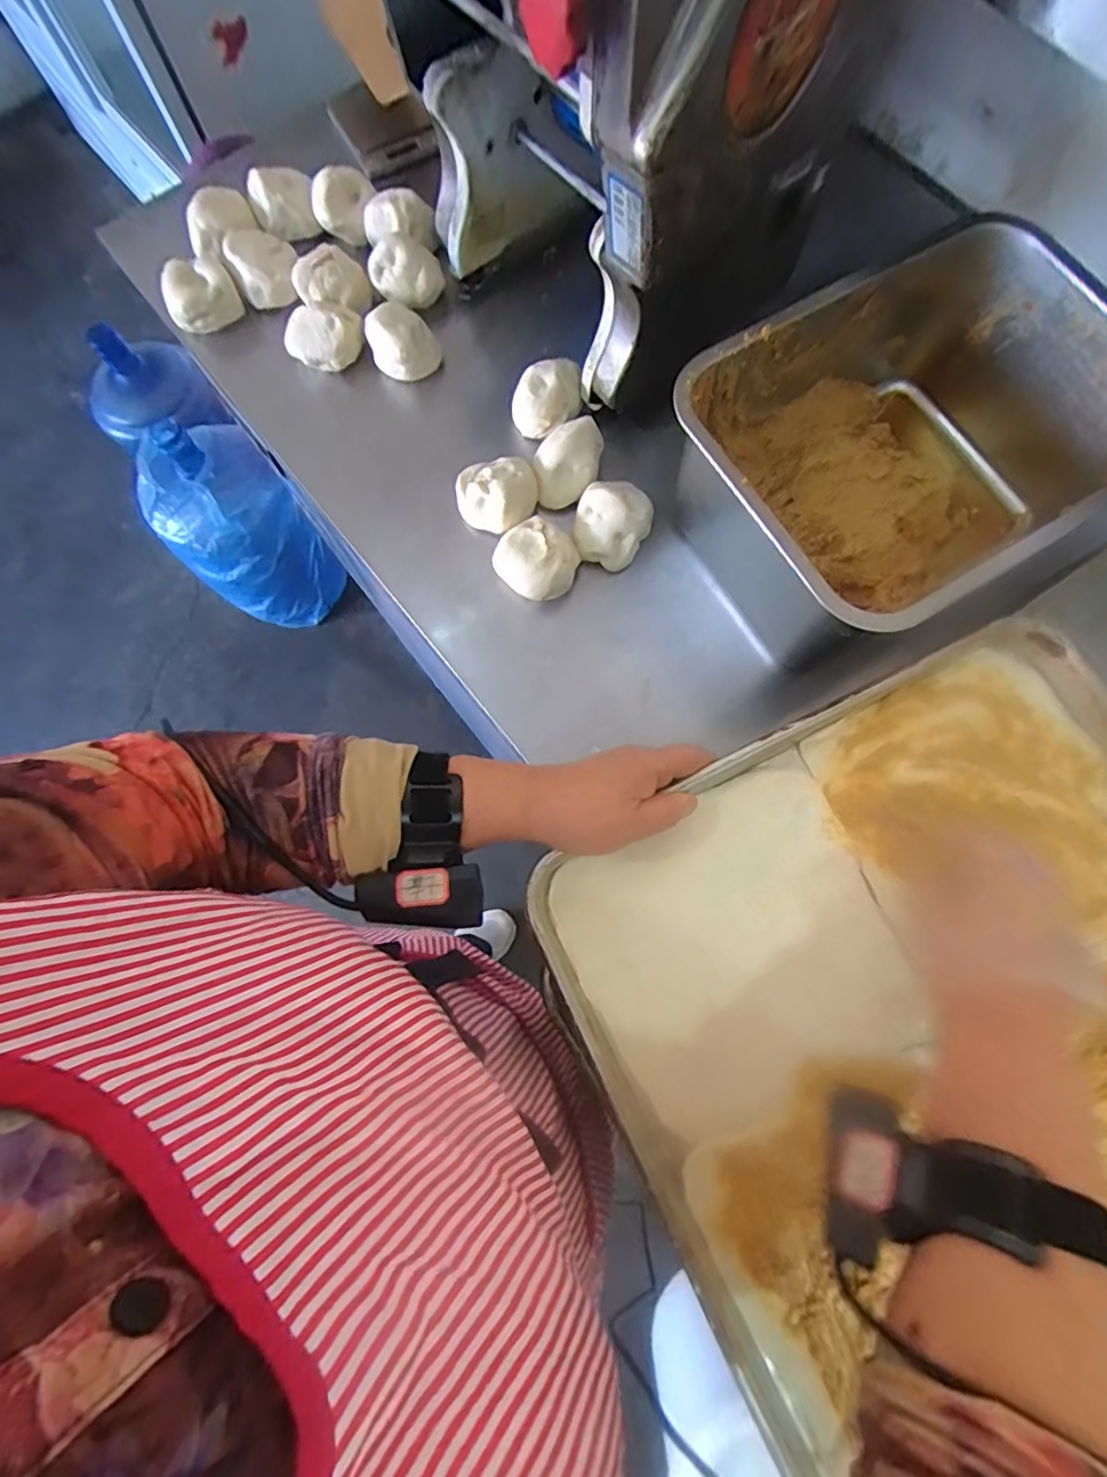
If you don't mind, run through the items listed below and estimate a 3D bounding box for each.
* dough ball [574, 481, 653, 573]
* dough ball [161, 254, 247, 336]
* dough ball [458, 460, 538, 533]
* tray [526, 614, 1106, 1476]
[{"bbox_3d":[0.057,-0.208,0.568,0.071,0.051,0.071,0,76,1],"label":"dough ball"},{"bbox_3d":[-0.386,-0.485,0.637,0.076,0.048,0.053,-31,78,-7],"label":"dough ball"},{"bbox_3d":[-0.054,-0.233,0.579,0.081,0.049,0.071,-7,76,-1],"label":"dough ball"},{"bbox_3d":[0.284,0.260,0.333,0.396,0.031,0.599,-27,78,-6],"label":"tray"}]

